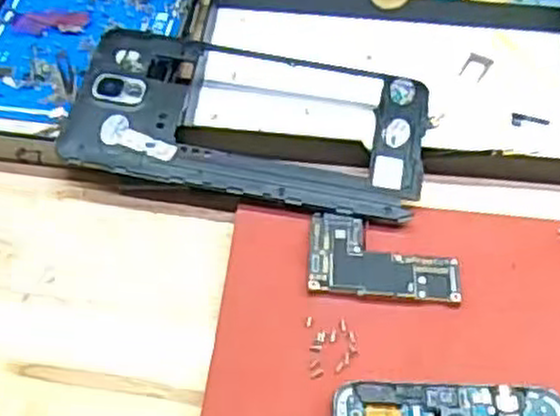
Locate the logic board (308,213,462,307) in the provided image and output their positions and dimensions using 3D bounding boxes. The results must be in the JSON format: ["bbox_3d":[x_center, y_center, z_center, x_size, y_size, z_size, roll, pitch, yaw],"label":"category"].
[{"bbox_3d":[0.039,0.019,0.295,0.056,0.004,0.034,5,53,2],"label":"logic board"}]

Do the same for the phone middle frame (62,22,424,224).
[{"bbox_3d":[-0.013,-0.037,0.329,0.145,0.008,0.076,10,59,3],"label":"phone middle frame"}]

